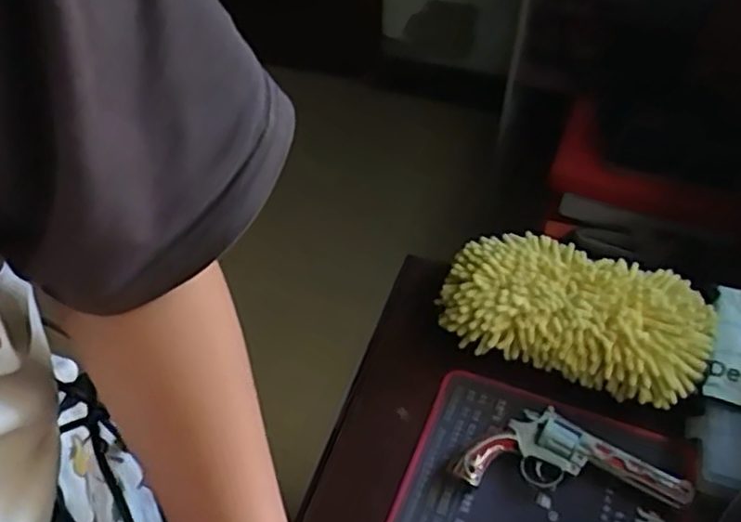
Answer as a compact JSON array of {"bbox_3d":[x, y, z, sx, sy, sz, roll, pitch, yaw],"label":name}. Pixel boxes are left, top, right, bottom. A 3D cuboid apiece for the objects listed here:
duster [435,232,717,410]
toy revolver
[{"bbox_3d":[0.204,0.048,0.725,0.258,0.056,0.137,18,50,13],"label":"duster"},{"bbox_3d":[0.186,0.179,0.662,0.204,0.024,0.069,7,48,3],"label":"toy revolver"}]

